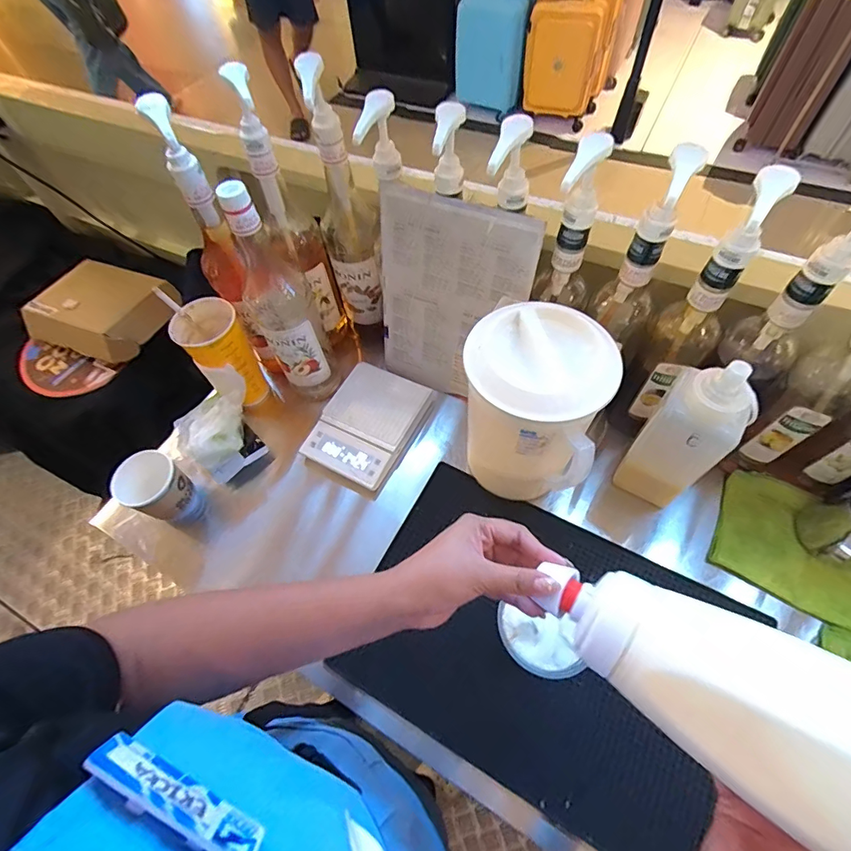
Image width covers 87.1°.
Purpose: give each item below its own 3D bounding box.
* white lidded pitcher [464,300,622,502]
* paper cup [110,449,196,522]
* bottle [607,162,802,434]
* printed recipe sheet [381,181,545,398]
[{"bbox_3d":[0.129,-0.015,0.551,0.159,0.225,0.144,25,65,18],"label":"white lidded pitcher"},{"bbox_3d":[-0.364,0.085,0.610,0.073,0.081,0.074,-2,60,3],"label":"paper cup"},{"bbox_3d":[0.289,-0.093,0.522,0.067,0.396,0.079,34,68,22],"label":"bottle"},{"bbox_3d":[0.032,-0.157,0.612,0.198,0.292,0.009,19,49,12],"label":"printed recipe sheet"}]

